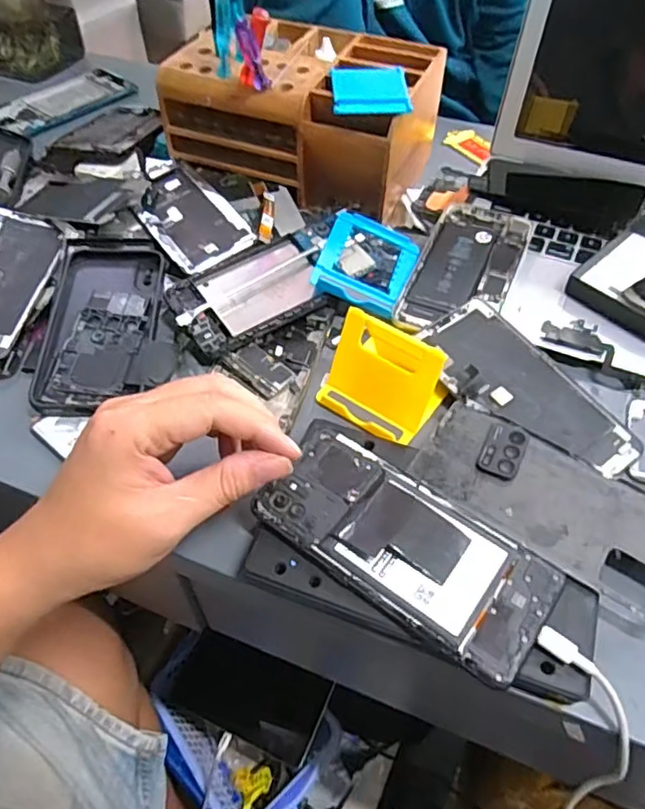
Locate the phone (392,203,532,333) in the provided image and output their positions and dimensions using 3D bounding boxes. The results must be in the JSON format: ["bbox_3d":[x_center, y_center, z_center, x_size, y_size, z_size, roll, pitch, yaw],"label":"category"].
[{"bbox_3d":[0.114,-0.110,0.467,0.072,0.009,0.149,20,53,14],"label":"phone"}]

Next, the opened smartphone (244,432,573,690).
[{"bbox_3d":[0.044,0.073,0.318,0.152,0.008,0.072,31,56,21],"label":"opened smartphone"}]

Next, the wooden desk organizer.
[{"bbox_3d":[-0.015,-0.265,0.534,0.214,0.089,0.137,18,52,13],"label":"wooden desk organizer"}]

